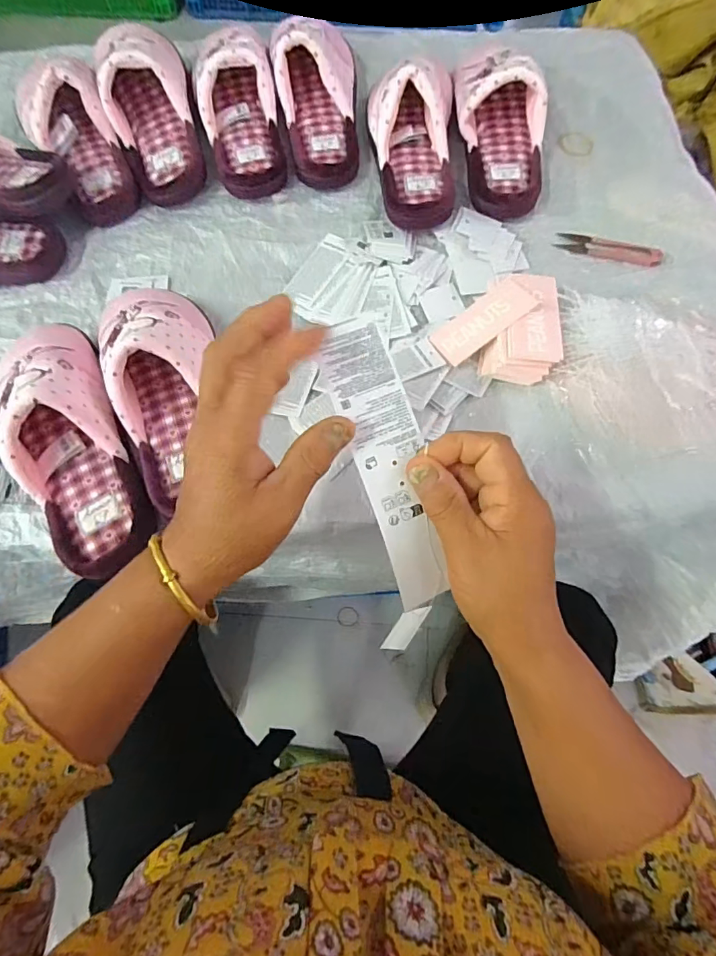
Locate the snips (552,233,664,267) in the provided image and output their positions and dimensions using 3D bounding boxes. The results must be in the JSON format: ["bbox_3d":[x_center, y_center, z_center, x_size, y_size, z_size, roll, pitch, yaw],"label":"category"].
[{"bbox_3d":[0.261,-0.240,0.488,0.104,0.011,0.024,19,71,9],"label":"snips"}]

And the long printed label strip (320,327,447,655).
[{"bbox_3d":[0.021,0.008,0.286,0.045,0.016,0.201,-14,101,-3],"label":"long printed label strip"}]

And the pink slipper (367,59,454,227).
[{"bbox_3d":[0.061,-0.364,0.498,0.095,0.075,0.202,-2,82,1],"label":"pink slipper"}]

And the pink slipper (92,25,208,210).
[{"bbox_3d":[-0.232,-0.421,0.514,0.095,0.066,0.224,-19,88,-5],"label":"pink slipper"}]

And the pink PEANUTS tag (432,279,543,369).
[{"bbox_3d":[0.118,-0.148,0.441,0.099,0.005,0.042,-37,65,3],"label":"pink PEANUTS tag"}]

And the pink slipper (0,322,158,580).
[{"bbox_3d":[-0.238,-0.037,0.381,0.083,0.082,0.238,-27,71,-8],"label":"pink slipper"}]

